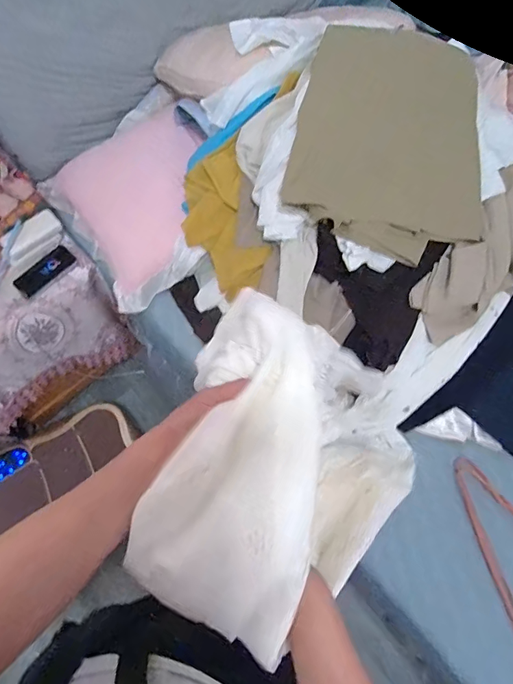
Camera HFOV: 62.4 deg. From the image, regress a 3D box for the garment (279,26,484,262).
[{"bbox_3d":[0.248,-0.344,0.770,0.374,0.072,0.346,20,101,9],"label":"garment"}]

